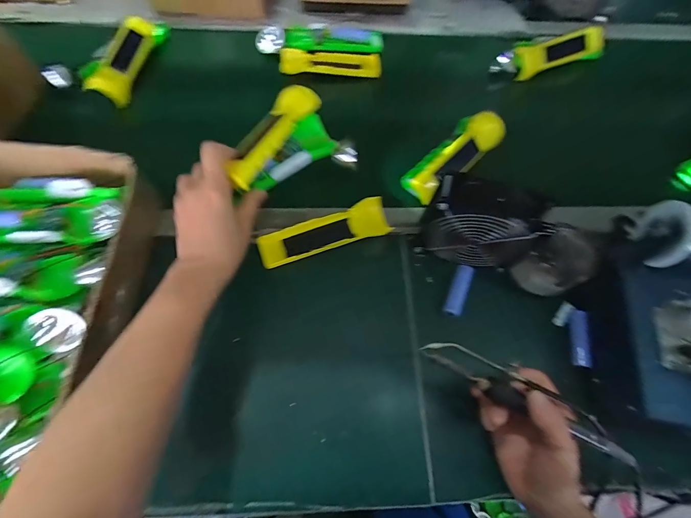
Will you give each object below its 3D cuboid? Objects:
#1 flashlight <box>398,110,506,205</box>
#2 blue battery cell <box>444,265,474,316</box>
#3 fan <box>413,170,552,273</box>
[{"bbox_3d":[0.147,-0.144,0.461,0.063,0.049,0.158,42,69,16],"label":"flashlight"},{"bbox_3d":[0.137,0.040,0.403,0.018,0.021,0.066,23,65,9],"label":"blue battery cell"},{"bbox_3d":[0.147,-0.037,0.370,0.123,0.106,0.047,16,64,5],"label":"fan"}]

